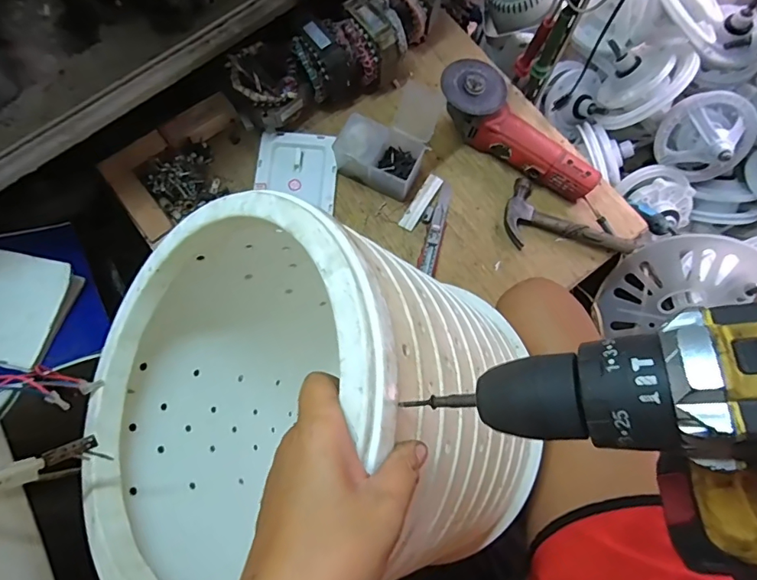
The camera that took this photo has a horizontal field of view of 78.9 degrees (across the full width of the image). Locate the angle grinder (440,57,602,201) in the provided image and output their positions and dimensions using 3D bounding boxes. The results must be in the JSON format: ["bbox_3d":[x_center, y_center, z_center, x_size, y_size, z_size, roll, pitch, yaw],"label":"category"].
[{"bbox_3d":[0.212,-0.236,0.721,0.281,0.094,0.092,42,78,9],"label":"angle grinder"}]

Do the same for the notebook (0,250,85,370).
[{"bbox_3d":[-0.544,0.017,0.638,0.200,0.018,0.149,13,70,-4],"label":"notebook"}]

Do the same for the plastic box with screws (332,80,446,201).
[{"bbox_3d":[0.012,-0.232,0.705,0.130,0.106,0.140,19,76,4],"label":"plastic box with screws"}]

